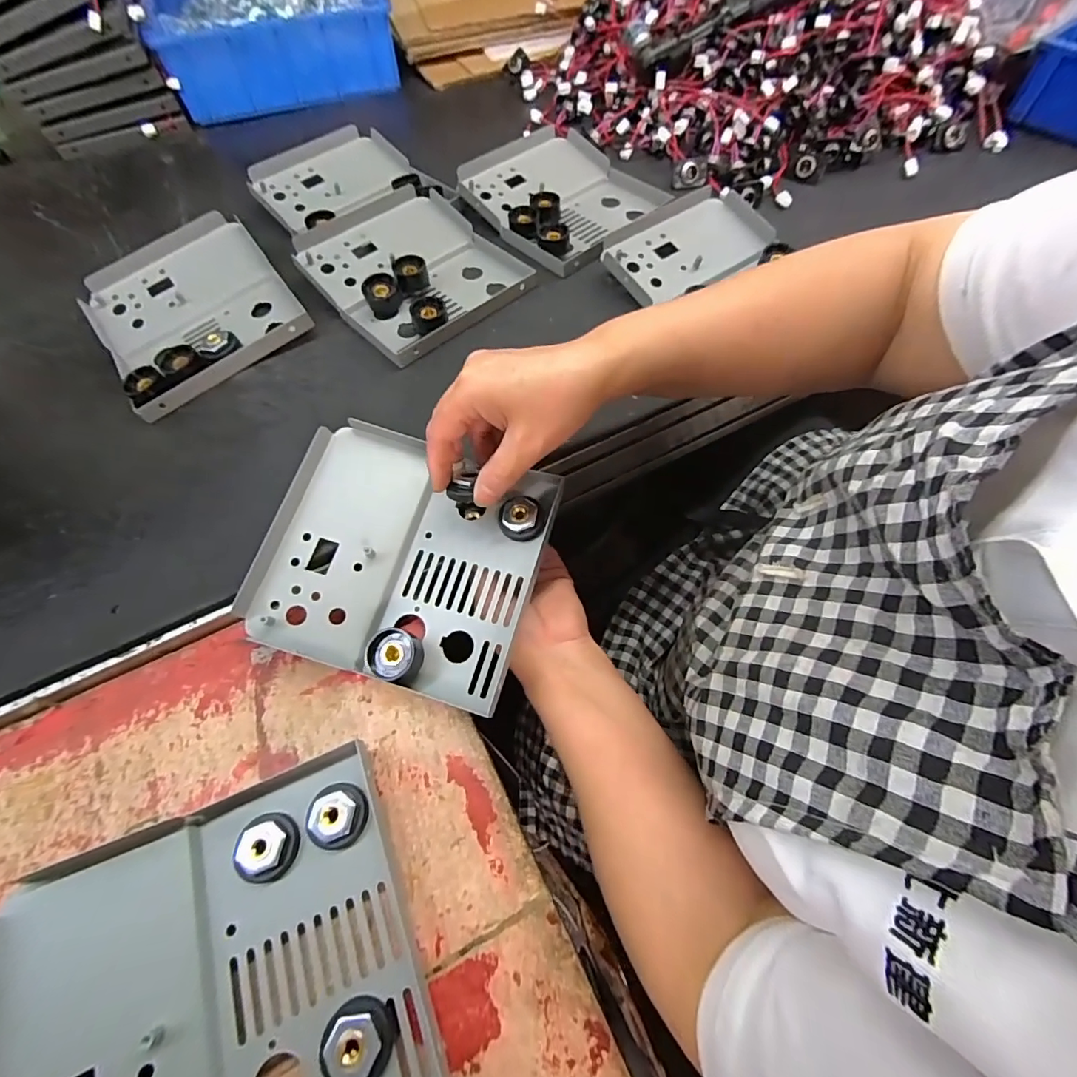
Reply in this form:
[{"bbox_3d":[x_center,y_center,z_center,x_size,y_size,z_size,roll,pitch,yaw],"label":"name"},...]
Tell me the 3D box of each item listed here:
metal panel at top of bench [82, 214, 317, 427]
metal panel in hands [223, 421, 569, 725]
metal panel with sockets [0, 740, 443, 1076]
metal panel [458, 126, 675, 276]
[{"bbox_3d":[-0.306,-0.206,0.434,0.155,0.027,0.186,-33,65,-15],"label":"metal panel at top of bench"},{"bbox_3d":[-0.088,0.010,0.324,0.171,0.026,0.154,15,66,7],"label":"metal panel in hands"},{"bbox_3d":[-0.146,0.203,0.223,0.169,0.044,0.155,-21,63,-9],"label":"metal panel with sockets"},{"bbox_3d":[0.025,-0.351,0.500,0.160,0.029,0.182,-36,66,-17],"label":"metal panel"}]

